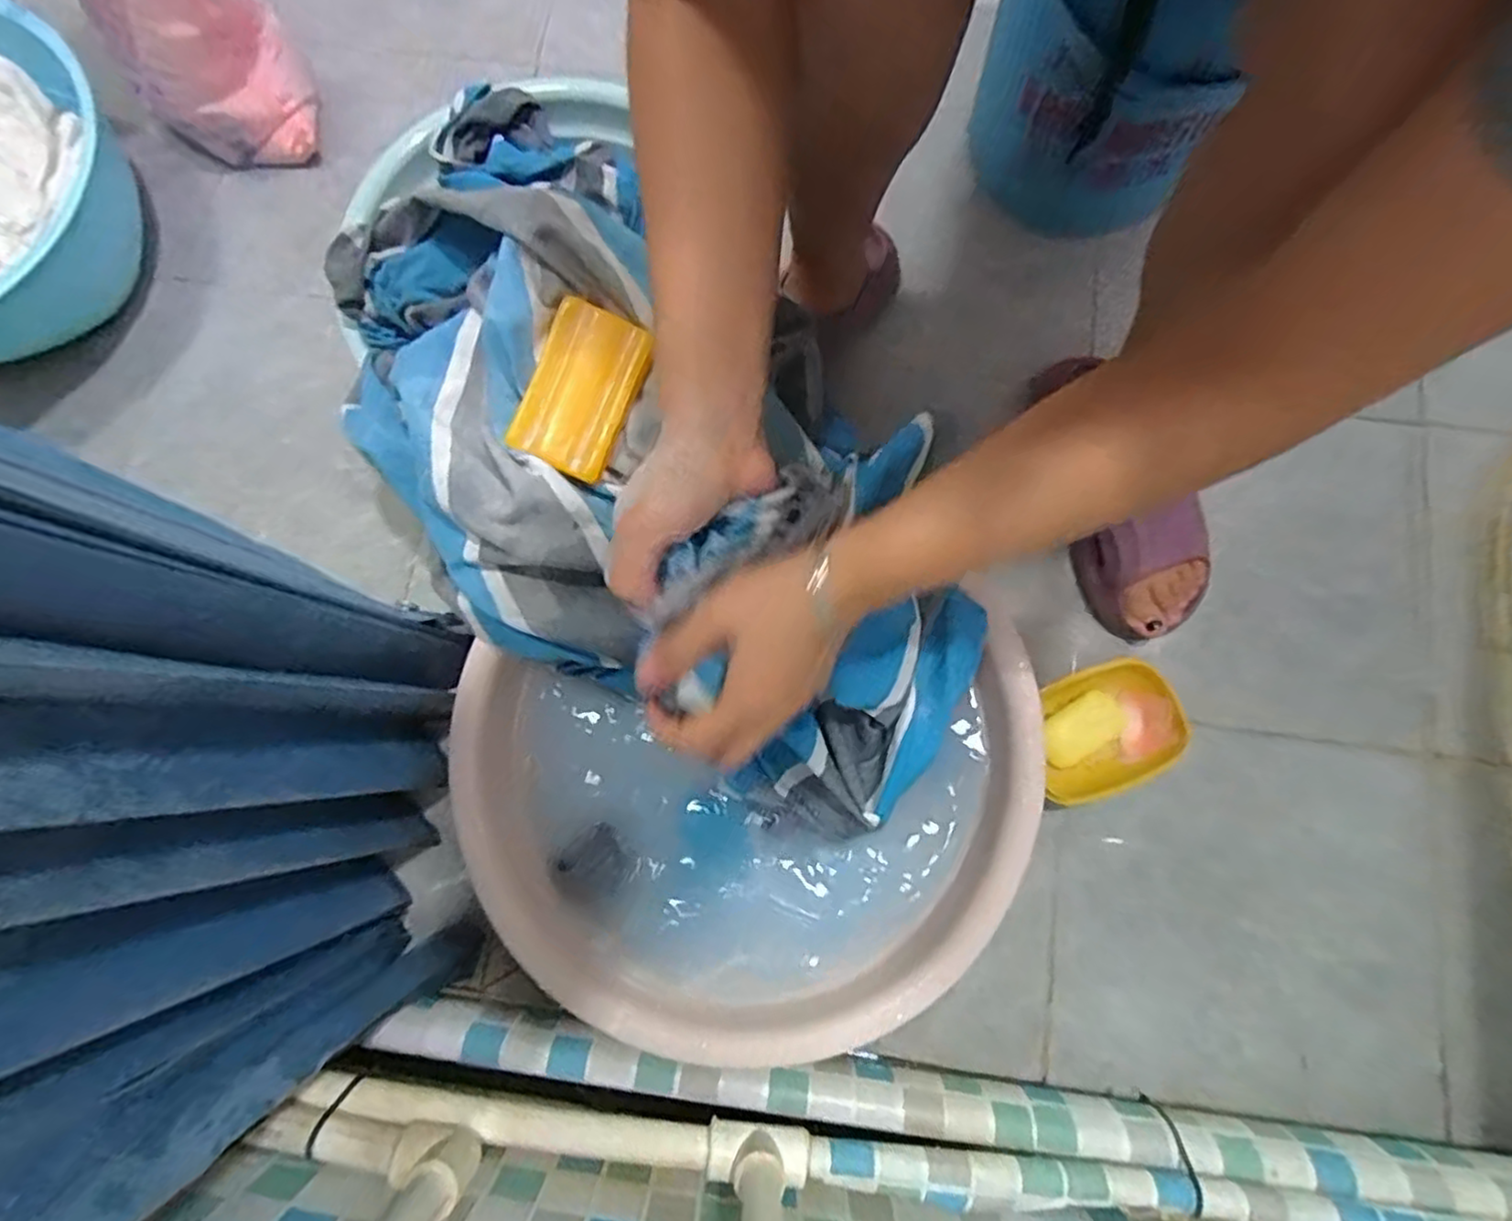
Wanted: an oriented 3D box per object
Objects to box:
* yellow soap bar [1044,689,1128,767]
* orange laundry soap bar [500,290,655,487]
[{"bbox_3d":[0.272,0.099,0.579,0.069,0.013,0.039,-33,79,-6],"label":"yellow soap bar"},{"bbox_3d":[-0.114,-0.144,0.453,0.059,0.033,0.103,24,79,6],"label":"orange laundry soap bar"}]

